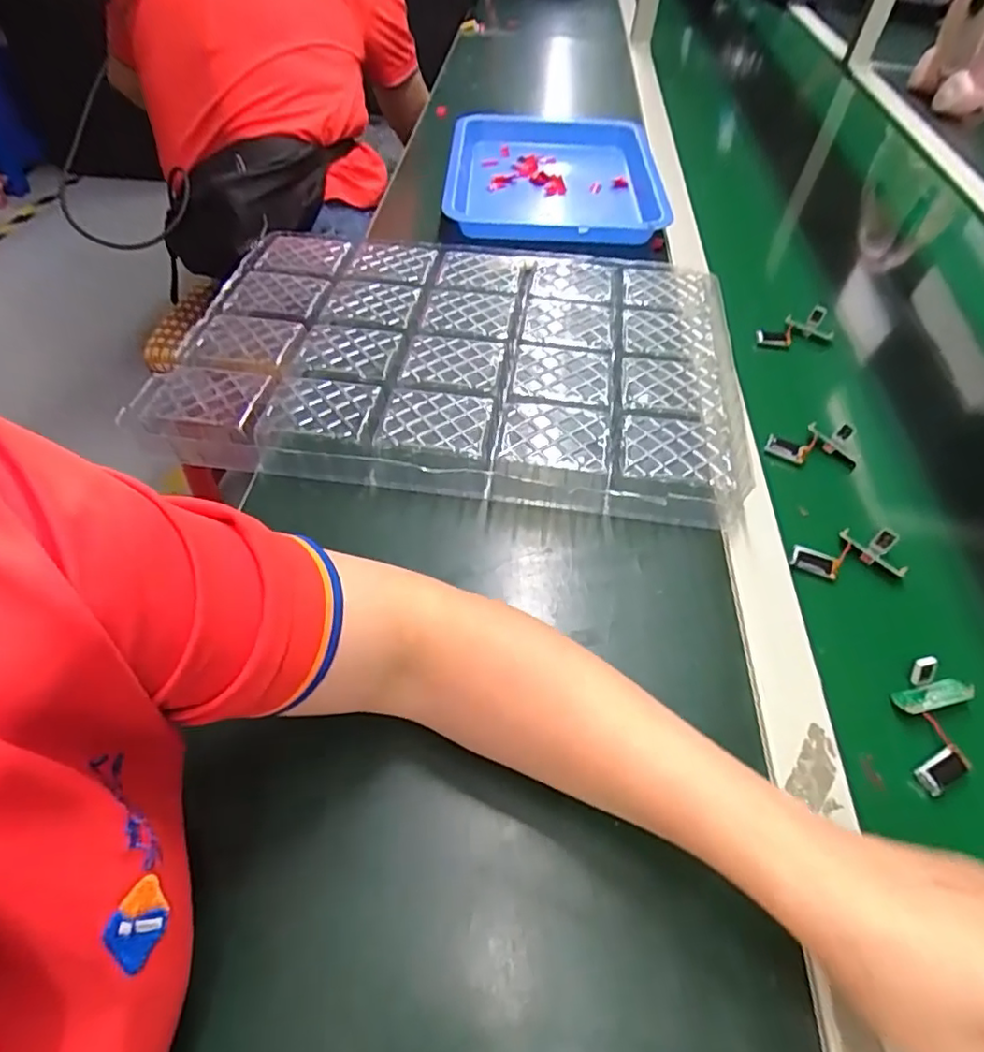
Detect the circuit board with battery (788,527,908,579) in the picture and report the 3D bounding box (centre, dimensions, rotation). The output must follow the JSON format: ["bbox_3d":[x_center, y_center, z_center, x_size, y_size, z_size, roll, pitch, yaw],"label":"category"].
[{"bbox_3d":[0.248,0.019,0.430,0.076,0.019,0.034,1,51,-4],"label":"circuit board with battery"}]

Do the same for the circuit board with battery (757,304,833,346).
[{"bbox_3d":[0.294,-0.196,0.595,0.080,0.028,0.031,-8,50,-12],"label":"circuit board with battery"}]

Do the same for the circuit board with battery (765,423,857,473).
[{"bbox_3d":[0.263,-0.067,0.500,0.073,0.018,0.032,3,51,-2],"label":"circuit board with battery"}]

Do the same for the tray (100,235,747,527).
[{"bbox_3d":[-0.024,-0.144,0.514,0.435,0.050,0.281,7,51,1],"label":"tray"}]

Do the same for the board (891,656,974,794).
[{"bbox_3d":[0.256,0.115,0.352,0.039,0.021,0.074,24,53,14],"label":"board"}]

